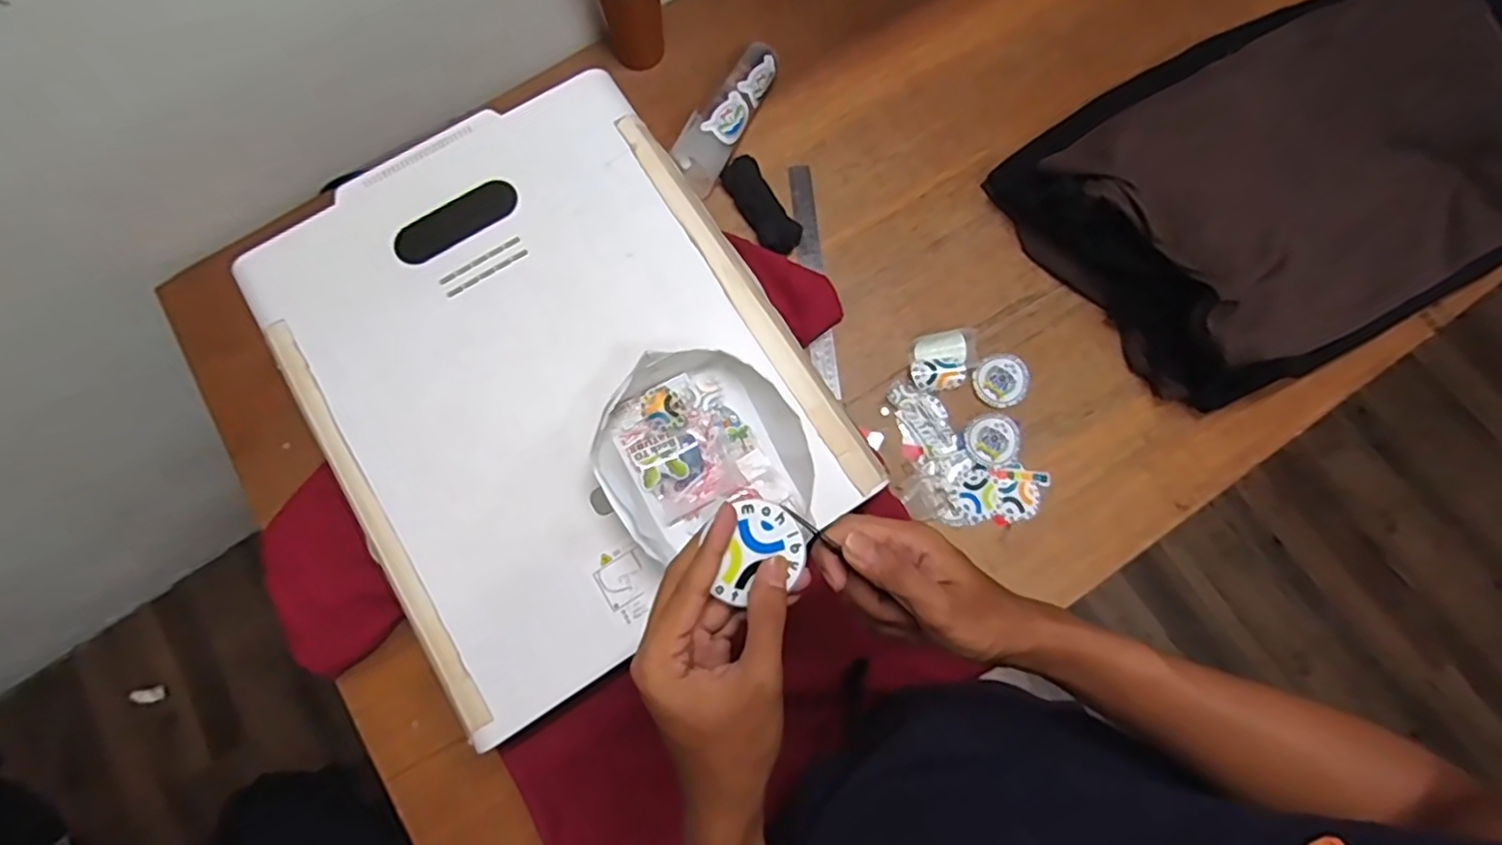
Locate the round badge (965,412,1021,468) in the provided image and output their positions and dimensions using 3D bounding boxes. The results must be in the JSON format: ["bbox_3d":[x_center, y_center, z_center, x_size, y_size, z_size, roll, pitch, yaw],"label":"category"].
[{"bbox_3d":[0.267,0.018,0.745,0.061,0.004,0.055,-30,77,-6],"label":"round badge"}]

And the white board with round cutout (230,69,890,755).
[{"bbox_3d":[-0.180,-0.051,0.601,0.398,0.026,0.494,-33,77,-7],"label":"white board with round cutout"}]

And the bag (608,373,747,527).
[{"bbox_3d":[-0.064,0.023,0.572,0.079,0.016,0.110,-28,77,-6],"label":"bag"}]

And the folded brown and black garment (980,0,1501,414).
[{"bbox_3d":[0.587,-0.261,0.750,0.503,0.148,0.368,-27,77,-5],"label":"folded brown and black garment"}]

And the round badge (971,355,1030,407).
[{"bbox_3d":[0.283,-0.047,0.761,0.063,0.005,0.059,0,76,1],"label":"round badge"}]

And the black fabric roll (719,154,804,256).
[{"bbox_3d":[0.011,-0.260,0.808,0.047,0.033,0.135,-27,77,-5],"label":"black fabric roll"}]

